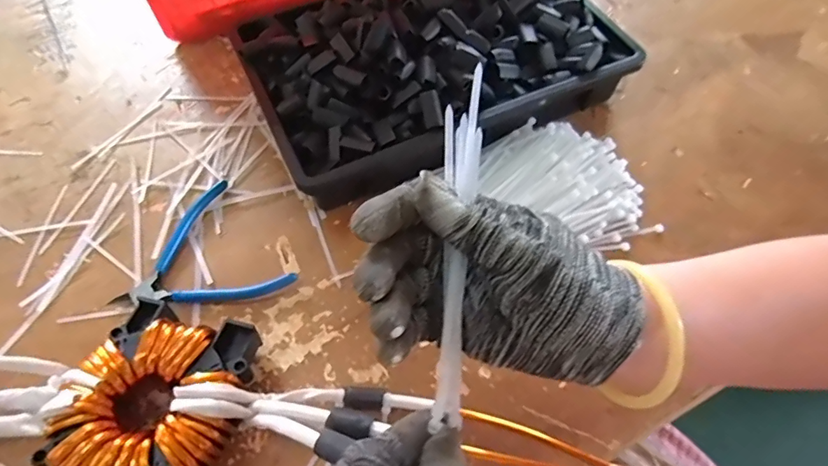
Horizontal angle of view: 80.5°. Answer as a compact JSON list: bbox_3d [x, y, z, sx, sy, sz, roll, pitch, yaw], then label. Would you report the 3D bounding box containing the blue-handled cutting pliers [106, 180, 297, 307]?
[{"bbox_3d":[-0.196,0.027,0.429,0.129,0.022,0.139,-35,66,-18],"label":"blue-handled cutting pliers"}]

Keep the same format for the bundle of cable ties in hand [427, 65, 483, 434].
[{"bbox_3d":[0.020,0.009,0.237,0.017,0.006,0.168,4,94,3],"label":"bundle of cable ties in hand"}]

